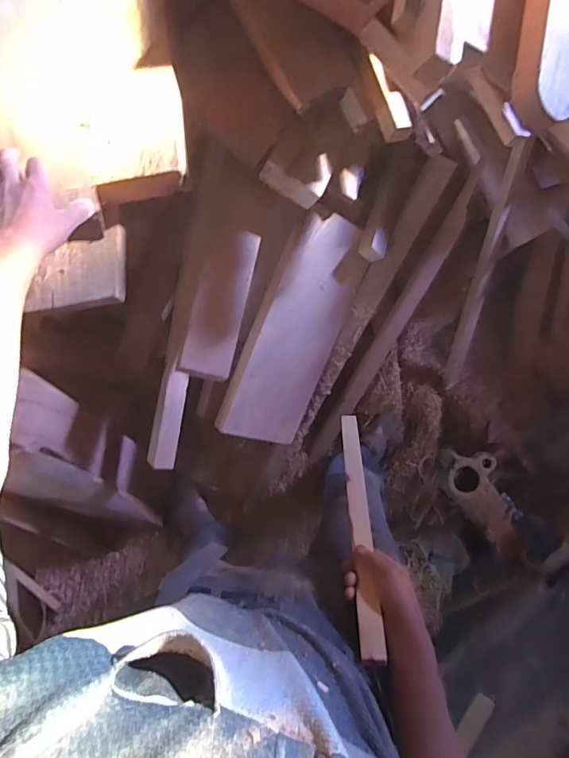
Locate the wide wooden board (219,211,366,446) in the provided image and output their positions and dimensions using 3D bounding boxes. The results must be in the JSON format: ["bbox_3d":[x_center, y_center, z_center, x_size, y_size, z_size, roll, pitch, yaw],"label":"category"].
[{"bbox_3d":[0.032,-0.101,1.065,0.221,0.038,0.539,15,103,-31],"label":"wide wooden board"}]

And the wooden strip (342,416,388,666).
[{"bbox_3d":[0.120,0.209,0.747,0.029,0.474,0.019,13,122,-4],"label":"wooden strip"}]

